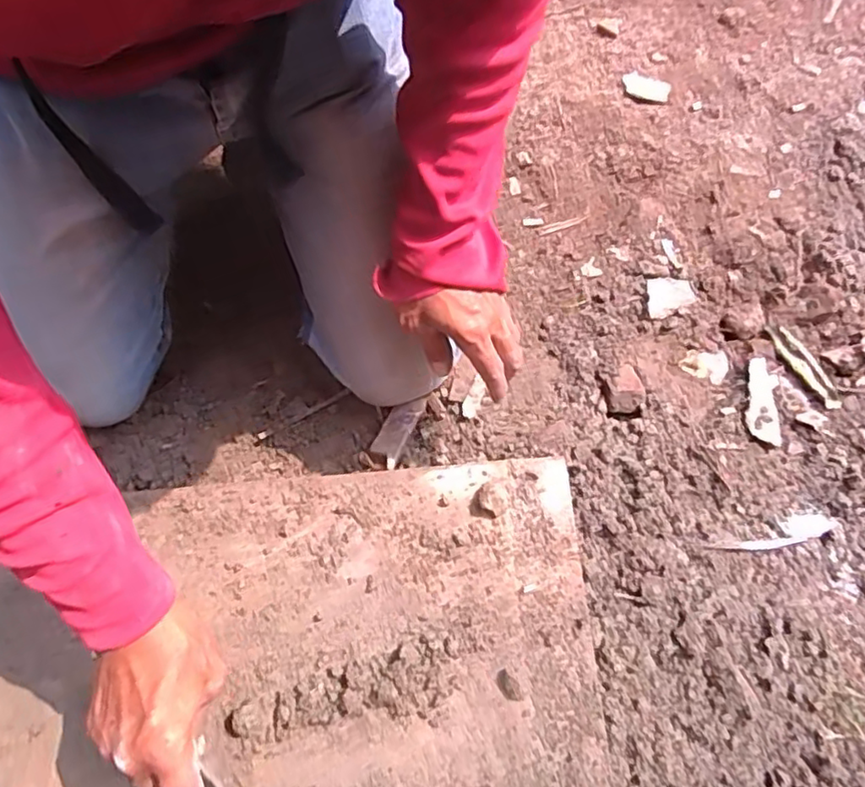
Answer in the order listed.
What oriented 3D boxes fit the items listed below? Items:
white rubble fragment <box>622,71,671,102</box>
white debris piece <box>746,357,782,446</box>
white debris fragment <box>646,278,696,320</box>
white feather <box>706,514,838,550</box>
[{"bbox_3d":[0.280,-0.403,0.806,0.062,0.005,0.036,20,72,9],"label":"white rubble fragment"},{"bbox_3d":[0.343,0.007,0.641,0.034,0.004,0.092,4,70,4],"label":"white debris piece"},{"bbox_3d":[0.268,-0.107,0.691,0.052,0.004,0.049,-1,70,2],"label":"white debris fragment"},{"bbox_3d":[0.328,0.137,0.591,0.125,0.004,0.024,-15,70,-4],"label":"white feather"}]

